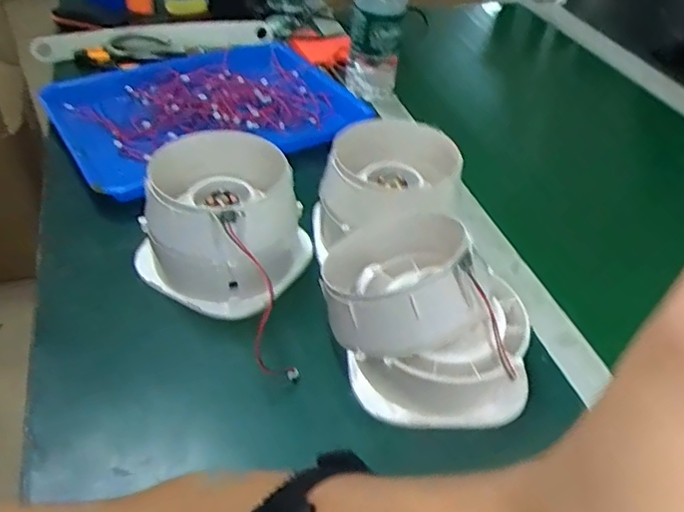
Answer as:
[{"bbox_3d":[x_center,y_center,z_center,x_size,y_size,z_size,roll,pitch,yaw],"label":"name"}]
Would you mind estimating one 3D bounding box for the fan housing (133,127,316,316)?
[{"bbox_3d":[-0.108,-0.027,0.526,0.135,0.107,0.111,20,43,15],"label":"fan housing"}]

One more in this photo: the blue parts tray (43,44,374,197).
[{"bbox_3d":[-0.167,-0.183,0.750,0.352,0.051,0.260,-23,49,-28],"label":"blue parts tray"}]

